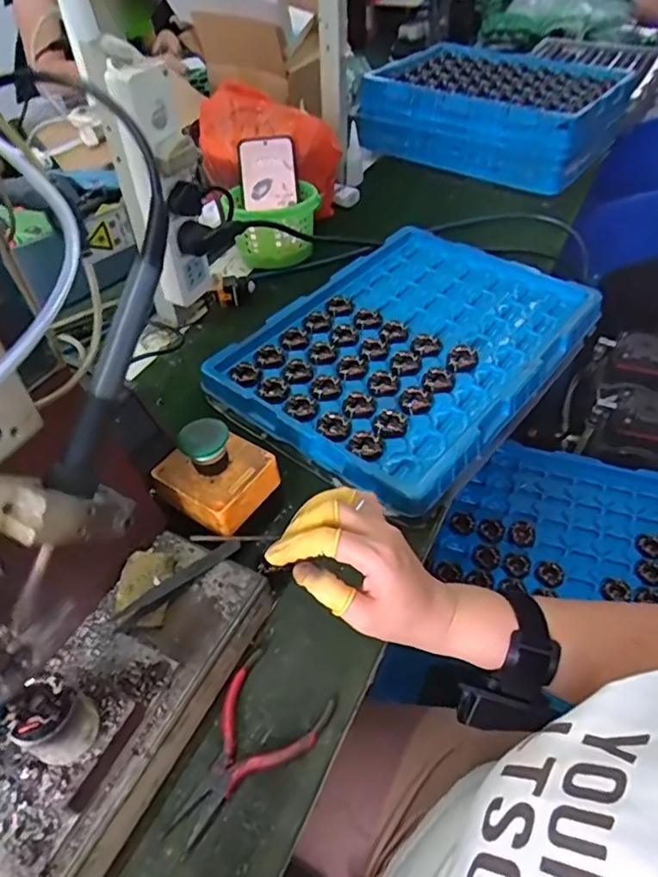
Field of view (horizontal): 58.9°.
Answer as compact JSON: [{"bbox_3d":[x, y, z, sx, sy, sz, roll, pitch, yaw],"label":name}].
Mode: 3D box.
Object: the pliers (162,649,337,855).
[{"bbox_3d":[-0.055,0.206,0.377,0.069,0.012,0.118,23,52,22],"label":"pliers"}]

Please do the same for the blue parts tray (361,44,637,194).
[{"bbox_3d":[0.282,-0.565,1.000,0.380,0.100,0.308,30,55,27],"label":"blue parts tray"}]

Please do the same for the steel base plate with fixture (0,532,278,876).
[{"bbox_3d":[-0.151,0.175,0.334,0.094,0.125,0.290,20,51,20],"label":"steel base plate with fixture"}]

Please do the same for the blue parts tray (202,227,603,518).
[{"bbox_3d":[0.090,-0.103,0.626,0.278,0.036,0.377,31,55,27],"label":"blue parts tray"}]

